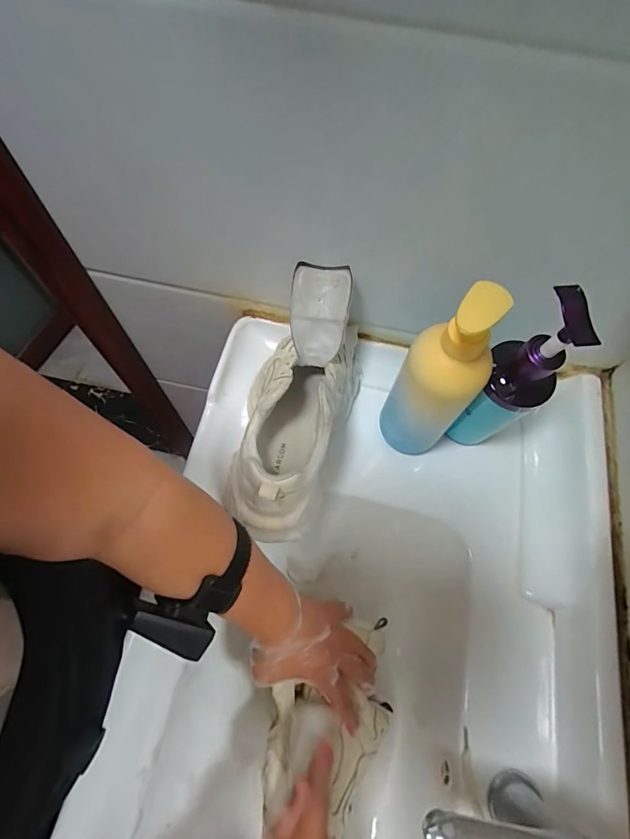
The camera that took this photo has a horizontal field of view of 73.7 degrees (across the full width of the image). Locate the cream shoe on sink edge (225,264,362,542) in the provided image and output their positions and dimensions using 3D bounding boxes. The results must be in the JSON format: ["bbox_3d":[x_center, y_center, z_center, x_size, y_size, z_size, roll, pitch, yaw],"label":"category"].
[{"bbox_3d":[-0.020,-0.017,0.448,0.106,0.115,0.262,16,67,4],"label":"cream shoe on sink edge"}]

